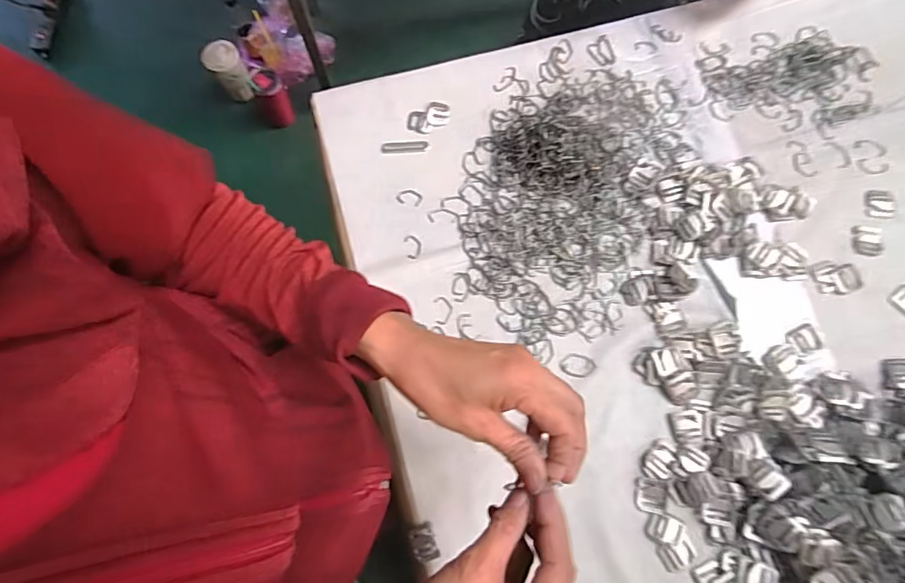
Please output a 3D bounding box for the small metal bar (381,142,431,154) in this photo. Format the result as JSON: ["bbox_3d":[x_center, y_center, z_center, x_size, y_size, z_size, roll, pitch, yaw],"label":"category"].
[{"bbox_3d":[-0.059,-0.183,0.647,0.061,0.004,0.016,-4,74,-1],"label":"small metal bar"}]

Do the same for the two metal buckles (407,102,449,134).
[{"bbox_3d":[-0.029,-0.222,0.655,0.058,0.004,0.033,-27,75,-8],"label":"two metal buckles"}]

